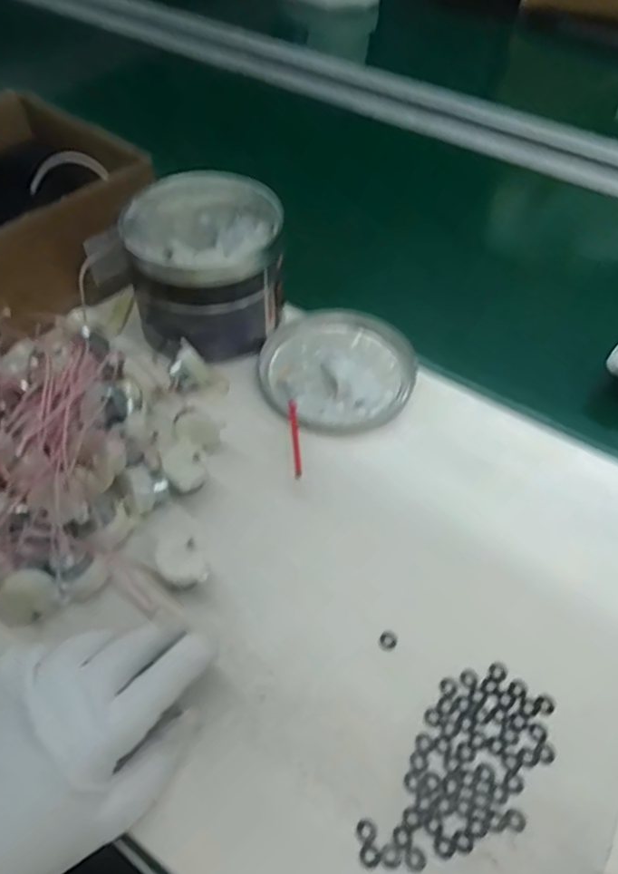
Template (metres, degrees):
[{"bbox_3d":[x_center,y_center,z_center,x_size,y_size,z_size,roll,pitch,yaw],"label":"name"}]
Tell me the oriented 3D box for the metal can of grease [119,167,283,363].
[{"bbox_3d":[-0.087,-0.149,0.522,0.122,0.102,0.130,1,52,-2],"label":"metal can of grease"}]

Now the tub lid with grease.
[{"bbox_3d":[0.025,-0.064,0.527,0.129,0.025,0.143,2,52,-1],"label":"tub lid with grease"}]

